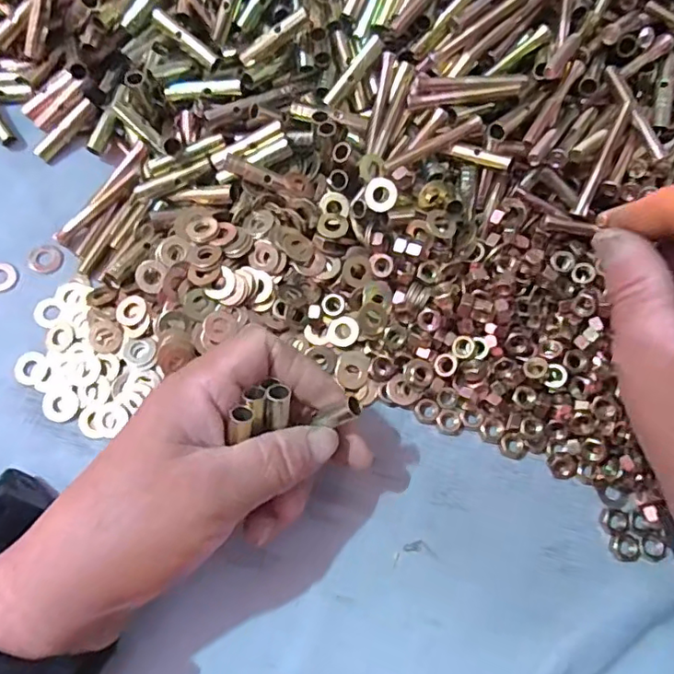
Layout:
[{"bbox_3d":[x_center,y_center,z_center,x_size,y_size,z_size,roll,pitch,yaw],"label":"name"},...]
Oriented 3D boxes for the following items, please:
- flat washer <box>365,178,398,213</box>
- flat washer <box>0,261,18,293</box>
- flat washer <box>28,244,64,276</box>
[{"bbox_3d":[0.022,-0.072,0.289,0.016,0.004,0.017,0,92,11],"label":"flat washer"},{"bbox_3d":[-0.179,-0.032,0.300,0.018,0.004,0.016,43,75,11],"label":"flat washer"},{"bbox_3d":[-0.157,-0.042,0.307,0.016,0.004,0.016,1,72,-2],"label":"flat washer"}]

